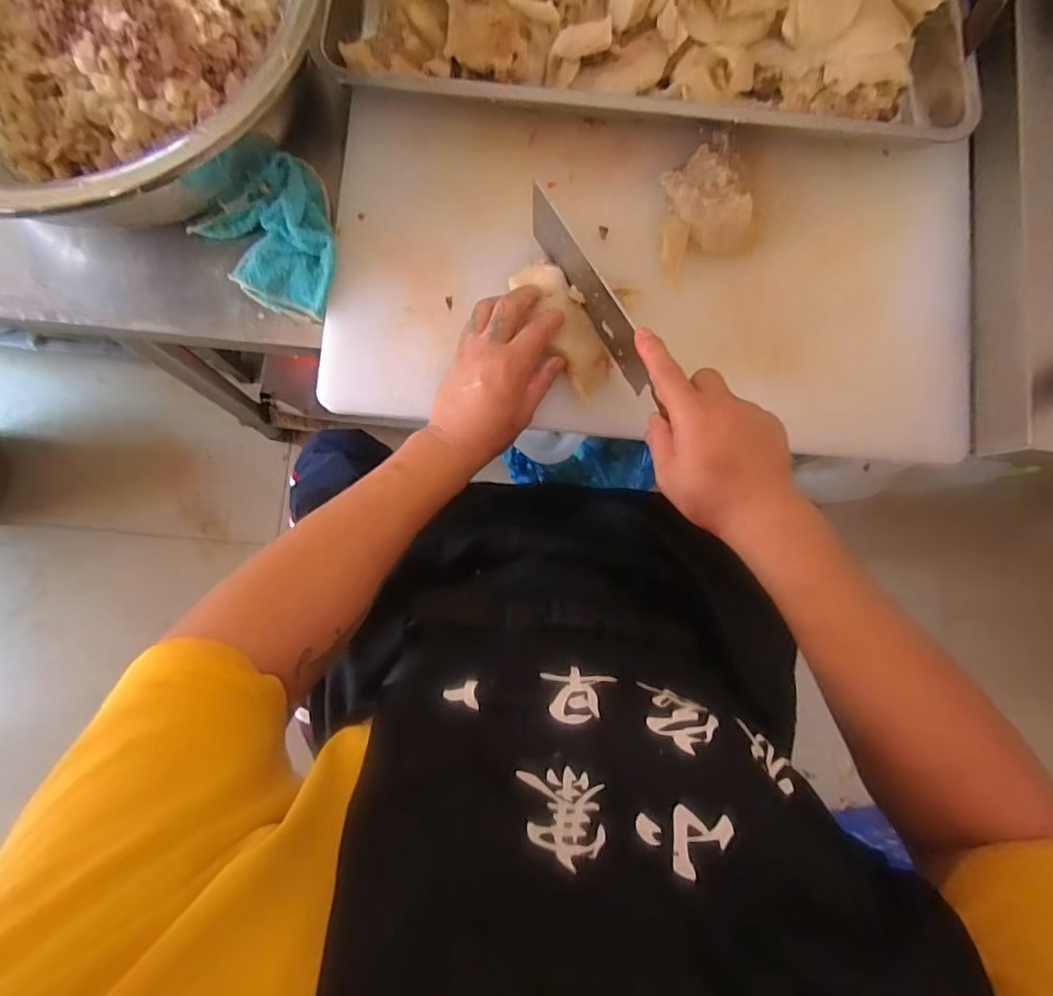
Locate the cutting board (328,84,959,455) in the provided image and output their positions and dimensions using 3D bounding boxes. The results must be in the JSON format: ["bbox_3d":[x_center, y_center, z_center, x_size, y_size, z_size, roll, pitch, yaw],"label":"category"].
[{"bbox_3d":[0.123,-0.207,0.523,0.592,0.034,0.307,4,84,-4],"label":"cutting board"}]

